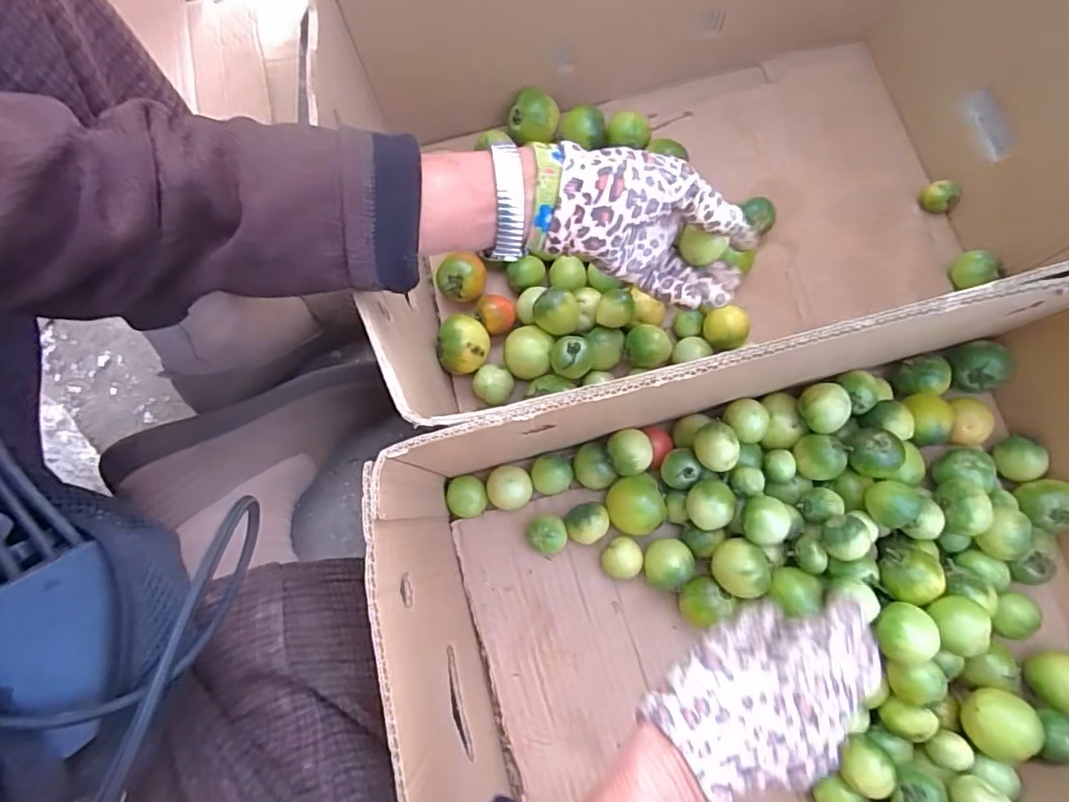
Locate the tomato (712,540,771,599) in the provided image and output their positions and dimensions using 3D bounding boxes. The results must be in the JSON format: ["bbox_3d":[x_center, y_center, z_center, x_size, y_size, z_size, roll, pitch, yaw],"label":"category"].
[{"bbox_3d":[0.160,0.131,0.447,0.039,0.042,0.041,0,78,1],"label":"tomato"}]

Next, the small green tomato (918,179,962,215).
[{"bbox_3d":[0.389,-0.195,0.545,0.024,0.029,0.031,-33,80,-6],"label":"small green tomato"}]

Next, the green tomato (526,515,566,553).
[{"bbox_3d":[0.010,0.114,0.482,0.032,0.030,0.031,0,78,1],"label":"green tomato"}]

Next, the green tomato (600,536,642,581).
[{"bbox_3d":[0.074,0.133,0.478,0.032,0.024,0.033,0,78,1],"label":"green tomato"}]

